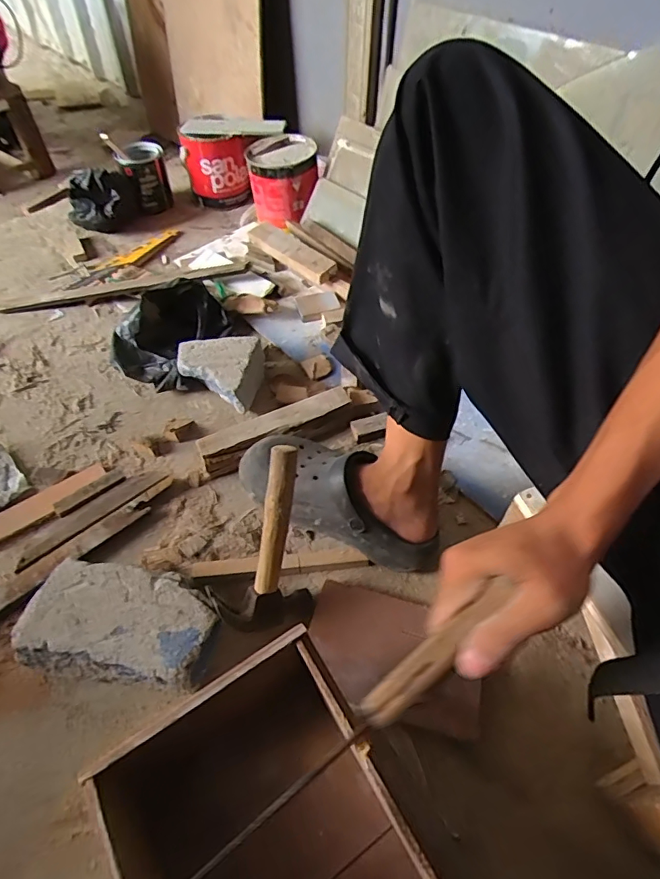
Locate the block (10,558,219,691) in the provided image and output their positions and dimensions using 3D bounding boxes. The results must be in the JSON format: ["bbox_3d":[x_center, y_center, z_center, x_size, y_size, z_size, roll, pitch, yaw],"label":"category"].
[{"bbox_3d":[-0.230,0.210,0.570,0.207,0.072,0.118,7,54,5],"label":"block"}]

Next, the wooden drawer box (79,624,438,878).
[{"bbox_3d":[-0.051,0.305,0.385,0.189,0.092,0.211,-27,58,-19],"label":"wooden drawer box"}]

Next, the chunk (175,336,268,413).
[{"bbox_3d":[-0.175,-0.116,0.821,0.132,0.075,0.121,17,55,13],"label":"chunk"}]

